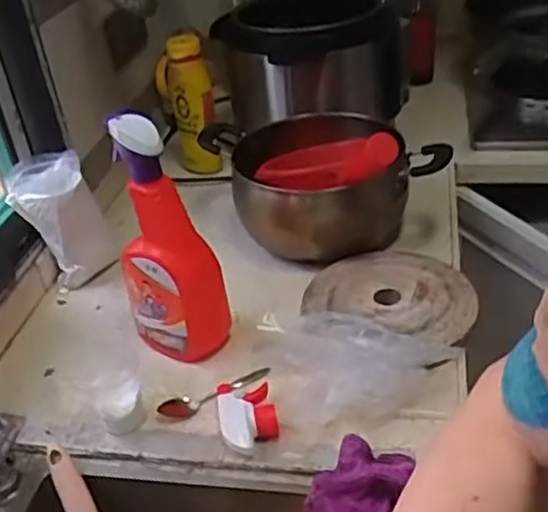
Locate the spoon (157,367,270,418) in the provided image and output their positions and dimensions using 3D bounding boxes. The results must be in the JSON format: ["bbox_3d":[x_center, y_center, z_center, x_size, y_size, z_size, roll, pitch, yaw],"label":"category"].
[{"bbox_3d":[-0.064,0.148,0.781,0.133,0.011,0.031,-23,37,-21],"label":"spoon"}]

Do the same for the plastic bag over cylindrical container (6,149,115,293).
[{"bbox_3d":[-0.296,-0.051,0.983,0.108,0.151,0.117,-20,36,-17],"label":"plastic bag over cylindrical container"}]

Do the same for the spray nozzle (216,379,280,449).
[{"bbox_3d":[-0.027,0.168,0.735,0.059,0.026,0.089,-13,35,-7],"label":"spray nozzle"}]

